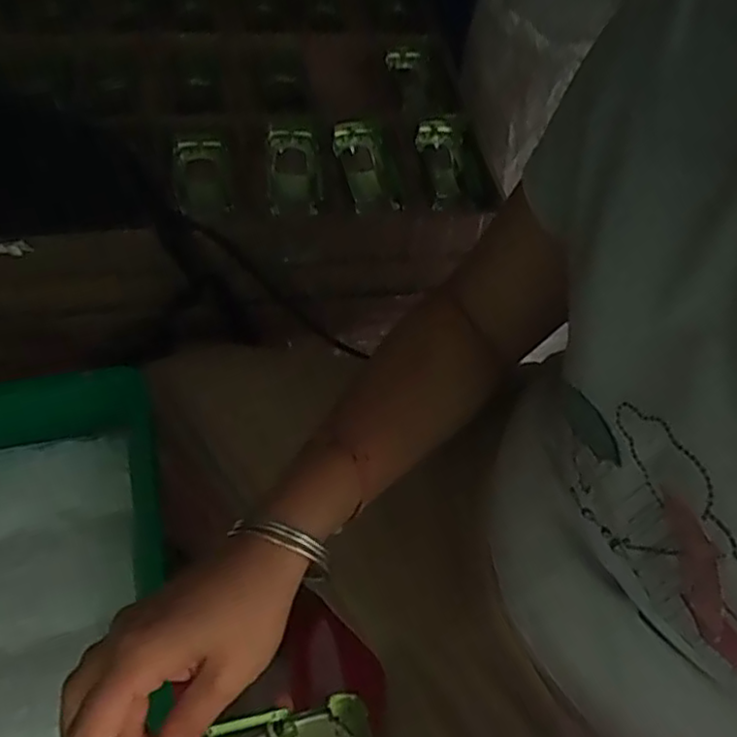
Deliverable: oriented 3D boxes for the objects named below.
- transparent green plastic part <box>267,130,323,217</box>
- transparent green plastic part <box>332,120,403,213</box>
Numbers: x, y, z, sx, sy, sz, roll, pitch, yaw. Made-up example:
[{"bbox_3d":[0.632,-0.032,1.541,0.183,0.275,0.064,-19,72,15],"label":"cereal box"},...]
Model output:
[{"bbox_3d":[-0.072,-0.193,0.661,0.048,0.033,0.091,-3,56,-8],"label":"transparent green plastic part"},{"bbox_3d":[-0.004,-0.198,0.675,0.045,0.014,0.099,-17,81,-17],"label":"transparent green plastic part"}]

